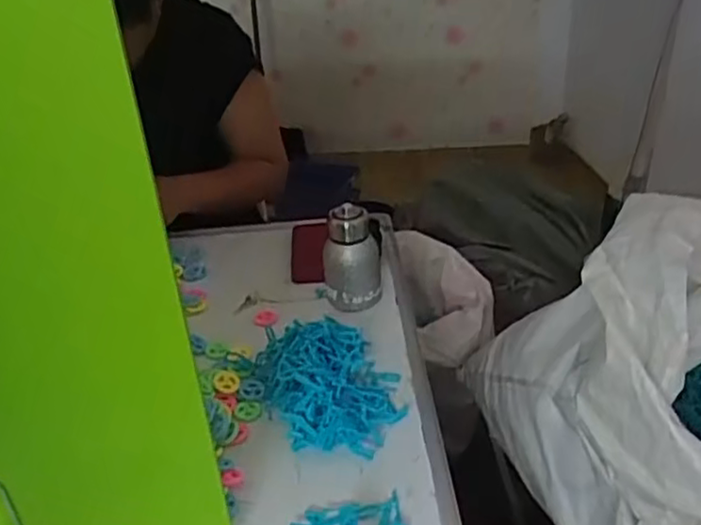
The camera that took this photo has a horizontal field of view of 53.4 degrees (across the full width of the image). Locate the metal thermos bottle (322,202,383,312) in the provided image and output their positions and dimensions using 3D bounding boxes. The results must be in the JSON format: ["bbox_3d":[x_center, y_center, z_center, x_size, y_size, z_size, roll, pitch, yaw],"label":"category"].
[{"bbox_3d":[0.002,-0.005,0.909,0.074,0.138,0.080,-6,31,0],"label":"metal thermos bottle"}]

